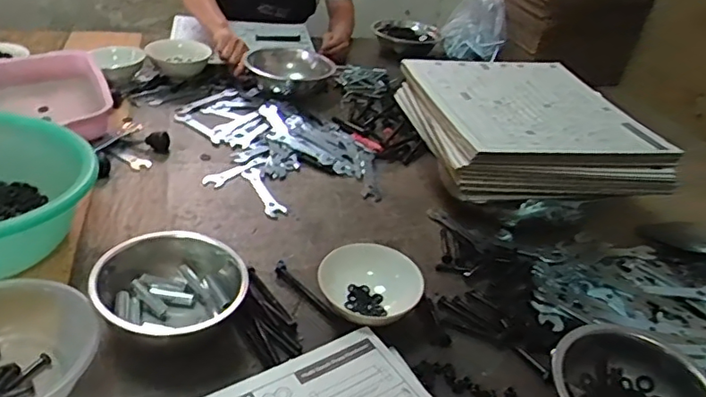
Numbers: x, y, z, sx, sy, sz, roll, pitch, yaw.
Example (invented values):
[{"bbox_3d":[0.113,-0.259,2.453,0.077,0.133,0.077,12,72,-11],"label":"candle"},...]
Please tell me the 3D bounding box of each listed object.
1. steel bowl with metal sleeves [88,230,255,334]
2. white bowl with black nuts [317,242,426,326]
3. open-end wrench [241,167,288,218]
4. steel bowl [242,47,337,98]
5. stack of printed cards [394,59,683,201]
[{"bbox_3d":[-0.214,0.119,0.668,0.169,0.089,0.154,5,34,-4],"label":"steel bowl with metal sleeves"},{"bbox_3d":[0.023,0.119,0.740,0.116,0.060,0.126,5,34,-4],"label":"white bowl with black nuts"},{"bbox_3d":[-0.156,-0.012,0.974,0.033,0.008,0.150,-12,39,-27],"label":"open-end wrench"},{"bbox_3d":[-0.146,-0.292,1.312,0.196,0.062,0.191,-3,35,-15],"label":"steel bowl"},{"bbox_3d":[0.296,-0.133,0.971,0.353,0.072,0.382,0,35,-12],"label":"stack of printed cards"}]

